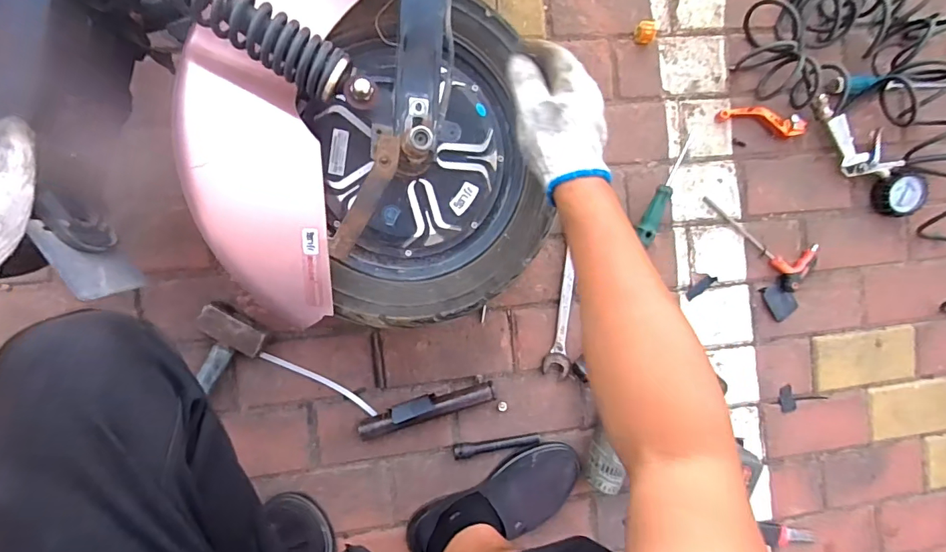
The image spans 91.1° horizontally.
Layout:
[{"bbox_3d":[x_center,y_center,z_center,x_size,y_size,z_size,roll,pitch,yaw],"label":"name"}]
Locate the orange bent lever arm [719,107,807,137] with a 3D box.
[{"bbox_3d":[0.457,-0.248,0.731,0.138,0.023,0.036,12,89,-7],"label":"orange bent lever arm"}]

